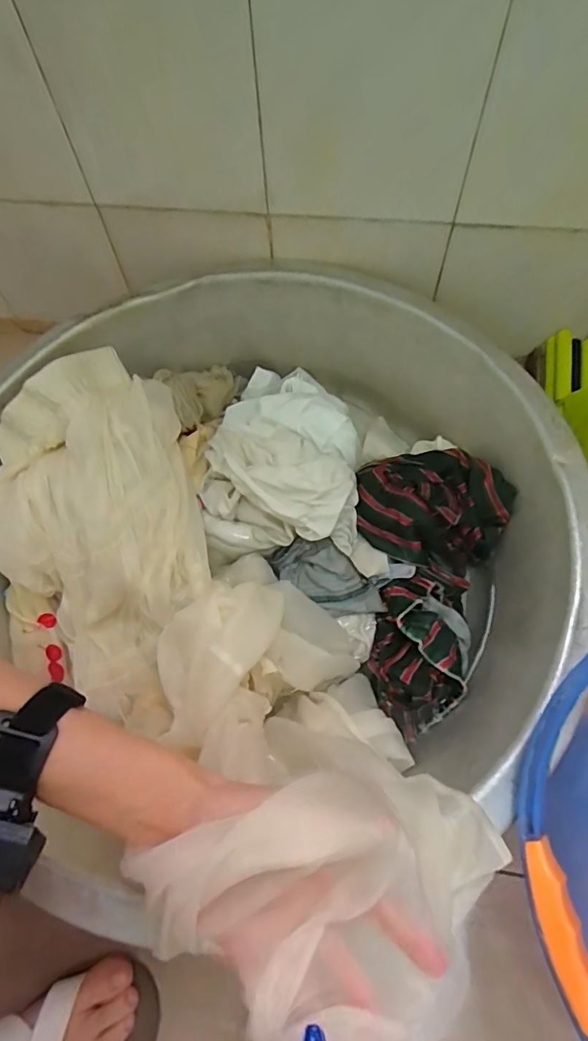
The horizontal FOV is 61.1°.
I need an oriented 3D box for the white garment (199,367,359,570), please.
[{"bbox_3d":[-0.017,-0.093,0.581,0.179,0.079,0.257,-1,66,3],"label":"white garment"}]

